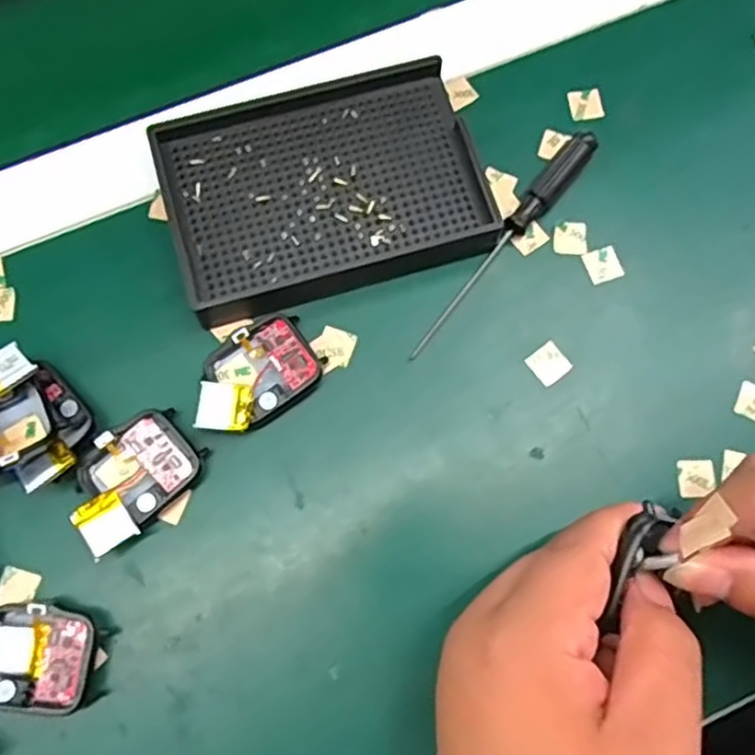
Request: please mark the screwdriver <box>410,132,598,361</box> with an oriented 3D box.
[{"bbox_3d":[0.056,-0.061,0.313,0.013,0.014,0.129,38,77,9],"label":"screwdriver"}]

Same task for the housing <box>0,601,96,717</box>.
[{"bbox_3d":[-0.130,0.107,0.268,0.041,0.013,0.038,8,74,1],"label":"housing"}]

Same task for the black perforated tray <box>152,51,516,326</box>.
[{"bbox_3d":[-0.024,-0.086,0.315,0.135,0.022,0.097,-14,75,-5],"label":"black perforated tray"}]

